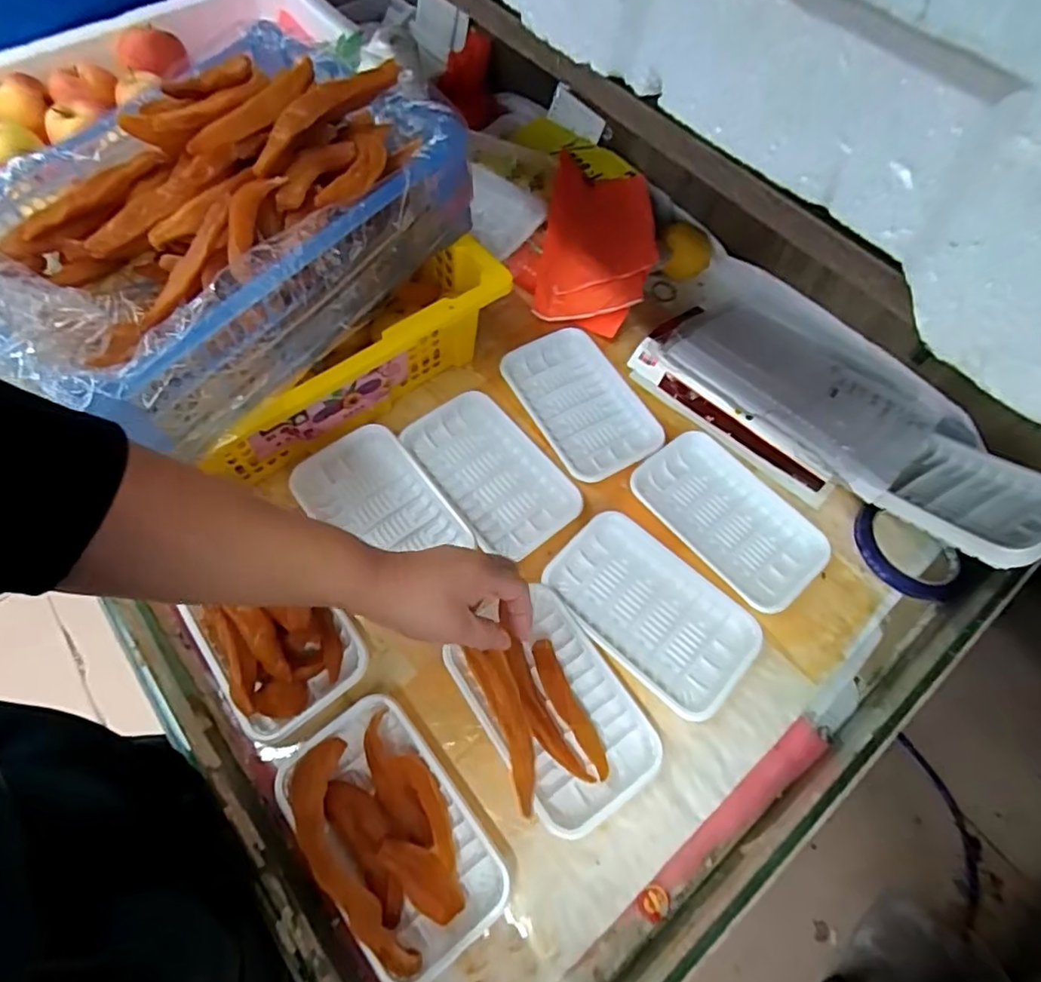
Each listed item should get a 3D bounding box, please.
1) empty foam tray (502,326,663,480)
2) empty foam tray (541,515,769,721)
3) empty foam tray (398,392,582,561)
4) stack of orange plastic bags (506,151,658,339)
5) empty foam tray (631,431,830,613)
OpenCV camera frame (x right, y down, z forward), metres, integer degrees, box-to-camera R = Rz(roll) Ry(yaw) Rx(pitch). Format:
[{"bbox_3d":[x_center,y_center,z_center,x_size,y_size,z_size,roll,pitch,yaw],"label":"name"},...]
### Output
[{"bbox_3d":[0.065,-0.093,0.629,0.107,0.024,0.180,-29,68,-15],"label":"empty foam tray"},{"bbox_3d":[0.113,0.104,0.524,0.104,0.029,0.177,-41,71,-19],"label":"empty foam tray"},{"bbox_3d":[-0.029,-0.019,0.595,0.104,0.024,0.183,-35,69,-17],"label":"empty foam tray"},{"bbox_3d":[0.082,-0.277,0.683,0.149,0.081,0.182,22,65,9],"label":"stack of orange plastic bags"},{"bbox_3d":[0.197,0.022,0.560,0.107,0.018,0.175,-36,70,-17],"label":"empty foam tray"}]

